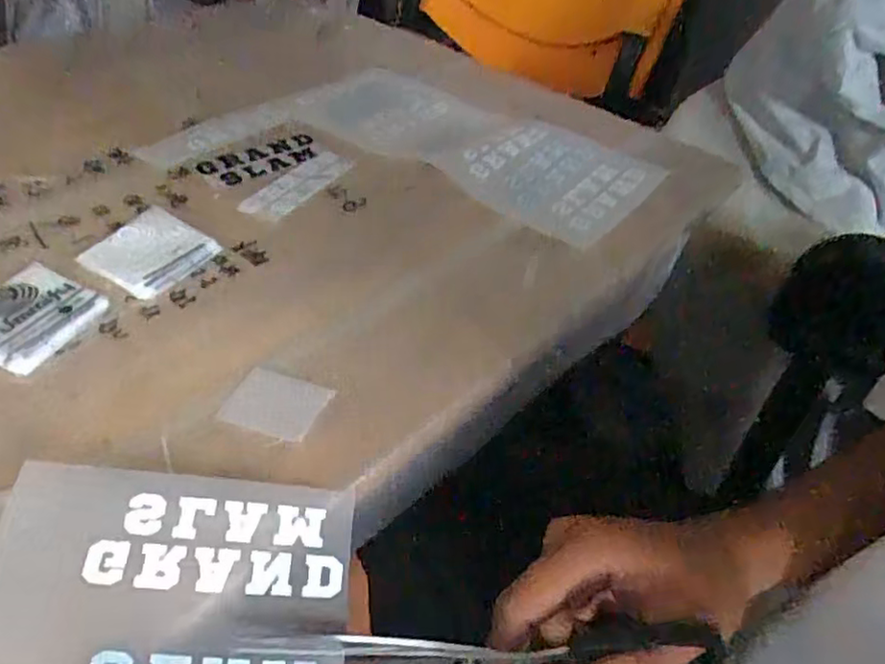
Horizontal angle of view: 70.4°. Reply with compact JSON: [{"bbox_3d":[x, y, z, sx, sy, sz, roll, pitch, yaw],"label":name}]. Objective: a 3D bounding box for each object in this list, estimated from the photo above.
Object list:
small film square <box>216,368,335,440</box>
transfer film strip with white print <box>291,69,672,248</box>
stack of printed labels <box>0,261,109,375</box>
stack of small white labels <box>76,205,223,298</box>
[{"bbox_3d":[-0.076,0.033,0.288,0.041,0.004,0.031,14,45,8],"label":"small film square"},{"bbox_3d":[0.024,-0.144,0.475,0.257,0.011,0.127,28,50,19],"label":"transfer film strip with white print"},{"bbox_3d":[-0.210,-0.008,0.318,0.055,0.007,0.057,20,46,14],"label":"stack of printed labels"},{"bbox_3d":[-0.169,-0.047,0.359,0.062,0.009,0.058,27,48,21],"label":"stack of small white labels"}]

